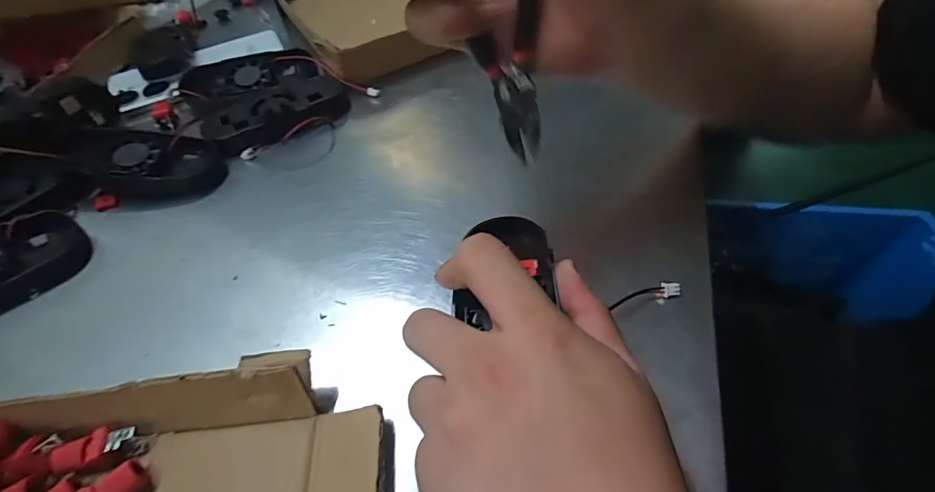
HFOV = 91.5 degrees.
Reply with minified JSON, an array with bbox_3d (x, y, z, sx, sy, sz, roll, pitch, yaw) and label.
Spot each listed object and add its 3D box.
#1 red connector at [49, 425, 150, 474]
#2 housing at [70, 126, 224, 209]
[{"bbox_3d":[-0.169,0.093,0.209,0.036,0.013,0.015,-9,51,-1],"label":"red connector"},{"bbox_3d":[-0.235,-0.060,0.336,0.105,0.034,0.062,-10,52,-2],"label":"housing"}]

